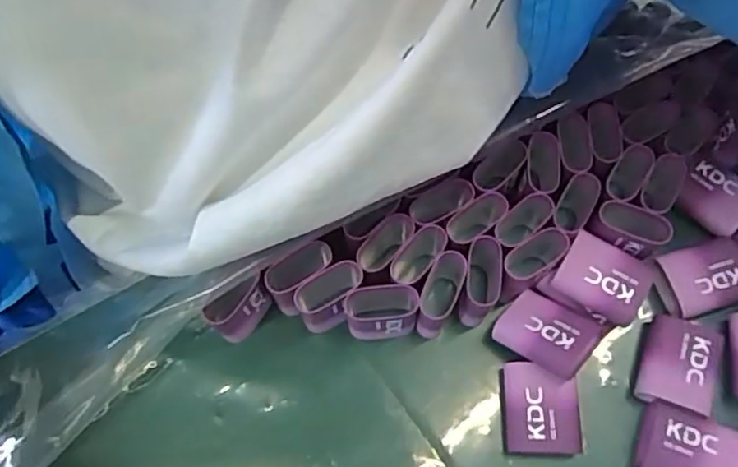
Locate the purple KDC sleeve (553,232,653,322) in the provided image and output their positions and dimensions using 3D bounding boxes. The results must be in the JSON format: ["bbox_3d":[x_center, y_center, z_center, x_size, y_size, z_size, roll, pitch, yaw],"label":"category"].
[{"bbox_3d":[0.113,0.022,0.311,0.041,0.019,0.034,24,72,6],"label":"purple KDC sleeve"}]

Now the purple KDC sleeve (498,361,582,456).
[{"bbox_3d":[0.081,0.085,0.308,0.035,0.025,0.042,0,71,-3],"label":"purple KDC sleeve"}]

